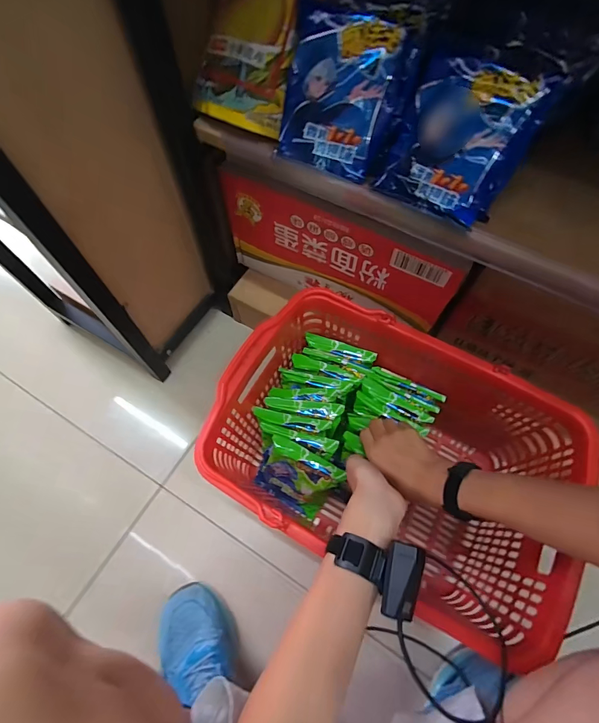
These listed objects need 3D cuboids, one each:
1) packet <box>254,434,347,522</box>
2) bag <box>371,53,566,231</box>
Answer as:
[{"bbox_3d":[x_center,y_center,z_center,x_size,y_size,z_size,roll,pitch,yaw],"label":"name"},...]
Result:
[{"bbox_3d":[-0.006,0.197,0.619,0.128,0.159,0.028,28,45,8],"label":"packet"},{"bbox_3d":[0.172,-0.236,0.390,0.129,0.143,0.035,34,31,18],"label":"bag"}]

